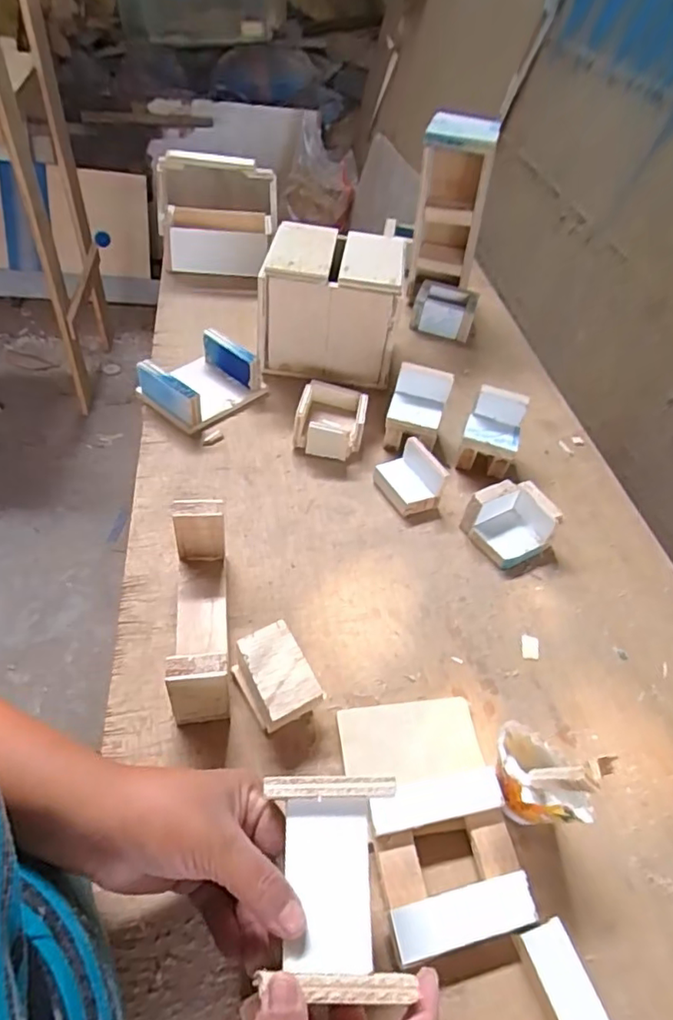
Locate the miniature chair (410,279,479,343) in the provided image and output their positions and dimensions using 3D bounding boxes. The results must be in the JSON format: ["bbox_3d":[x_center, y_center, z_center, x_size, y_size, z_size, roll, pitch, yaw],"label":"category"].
[{"bbox_3d":[0.157,-0.288,0.829,0.085,0.047,0.081,15,48,7],"label":"miniature chair"}]

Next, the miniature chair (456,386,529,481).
[{"bbox_3d":[0.167,-0.083,0.622,0.062,0.079,0.056,15,48,7],"label":"miniature chair"}]

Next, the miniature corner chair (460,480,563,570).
[{"bbox_3d":[0.169,0.013,0.555,0.068,0.046,0.067,-19,53,-22],"label":"miniature corner chair"}]

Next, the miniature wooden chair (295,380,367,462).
[{"bbox_3d":[-0.006,-0.099,0.634,0.074,0.046,0.078,9,47,2],"label":"miniature wooden chair"}]

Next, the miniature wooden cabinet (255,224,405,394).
[{"bbox_3d":[-0.007,-0.247,0.703,0.152,0.144,0.135,6,47,-1],"label":"miniature wooden cabinet"}]

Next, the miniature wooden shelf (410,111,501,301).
[{"bbox_3d":[0.155,-0.408,0.786,0.090,0.208,0.071,17,47,6],"label":"miniature wooden shelf"}]

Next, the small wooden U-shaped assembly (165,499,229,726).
[{"bbox_3d":[-0.105,0.075,0.445,0.041,0.074,0.155,-3,48,-9],"label":"small wooden U-shaped assembly"}]

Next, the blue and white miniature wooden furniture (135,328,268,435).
[{"bbox_3d":[-0.157,-0.149,0.657,0.100,0.052,0.113,32,52,21],"label":"blue and white miniature wooden furniture"}]

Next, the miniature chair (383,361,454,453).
[{"bbox_3d":[0.087,-0.108,0.635,0.062,0.075,0.069,16,48,8],"label":"miniature chair"}]

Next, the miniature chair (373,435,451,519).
[{"bbox_3d":[0.077,-0.035,0.584,0.053,0.044,0.066,-20,53,-23],"label":"miniature chair"}]

